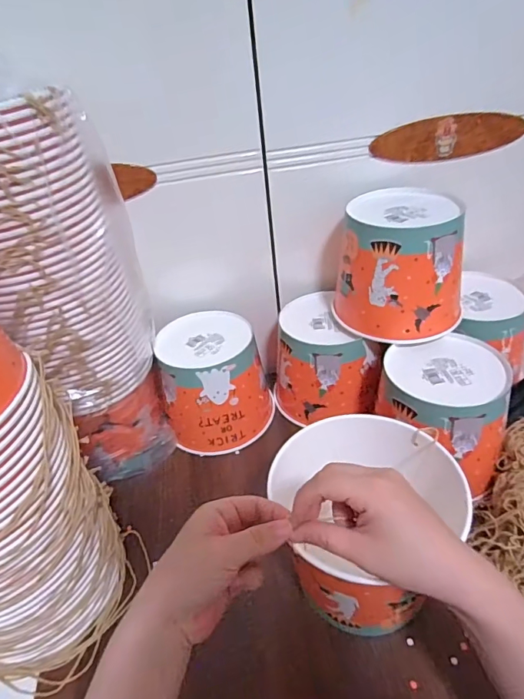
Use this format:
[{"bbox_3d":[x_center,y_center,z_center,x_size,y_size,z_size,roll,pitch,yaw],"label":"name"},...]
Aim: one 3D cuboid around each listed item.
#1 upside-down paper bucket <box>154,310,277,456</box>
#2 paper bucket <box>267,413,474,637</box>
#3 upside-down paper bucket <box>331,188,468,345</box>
[{"bbox_3d":[-0.063,0.039,0.616,0.135,0.130,0.156,-8,38,-1],"label":"upside-down paper bucket"},{"bbox_3d":[0.092,0.159,0.418,0.171,0.130,0.144,-33,44,-29],"label":"paper bucket"},{"bbox_3d":[0.168,-0.099,0.541,0.150,0.143,0.136,8,40,19],"label":"upside-down paper bucket"}]

